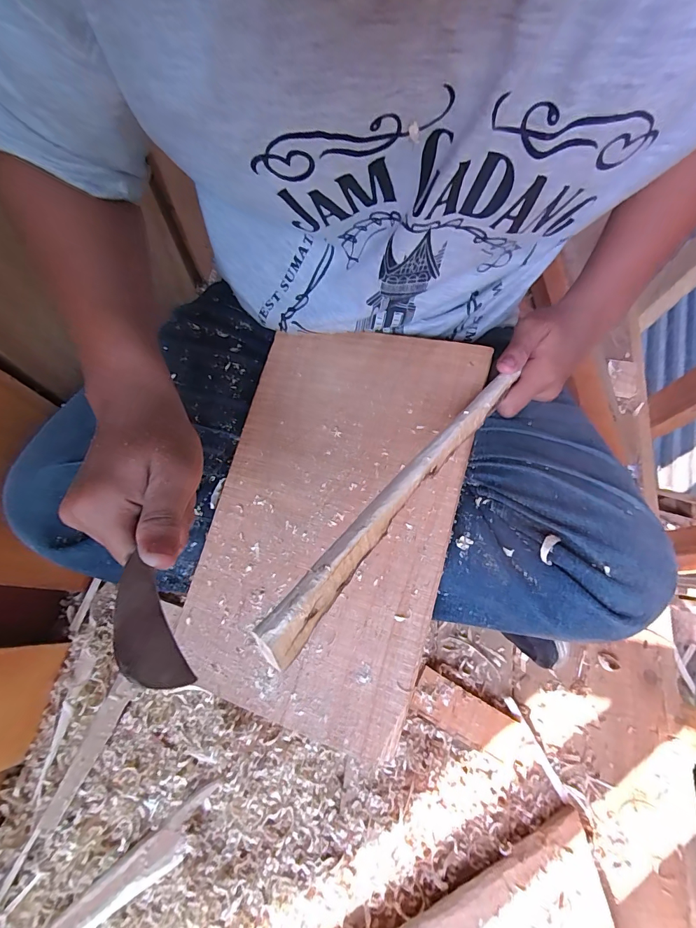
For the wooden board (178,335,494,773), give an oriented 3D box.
[{"bbox_3d":[-0.019,0.037,0.324,0.198,0.005,0.315,13,79,18],"label":"wooden board"}]

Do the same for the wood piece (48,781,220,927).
[{"bbox_3d":[-0.201,0.389,0.376,0.173,0.013,0.036,-37,75,-13],"label":"wood piece"}]

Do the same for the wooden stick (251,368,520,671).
[{"bbox_3d":[0.044,0.007,0.234,0.017,0.013,0.259,39,53,12],"label":"wooden stick"}]

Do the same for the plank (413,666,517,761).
[{"bbox_3d":[0.126,0.275,0.432,0.111,0.015,0.047,29,72,9],"label":"plank"}]

